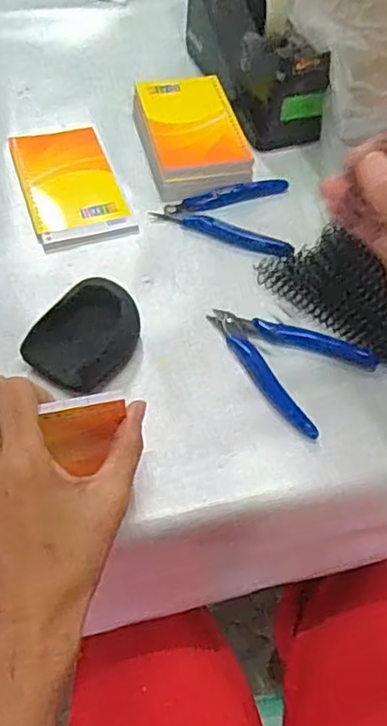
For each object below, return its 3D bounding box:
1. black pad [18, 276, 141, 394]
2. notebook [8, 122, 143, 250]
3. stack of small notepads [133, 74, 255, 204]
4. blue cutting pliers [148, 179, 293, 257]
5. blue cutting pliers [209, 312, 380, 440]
[{"bbox_3d":[-0.075,-0.020,0.454,0.057,0.031,0.082,26,58,14],"label":"black pad"},{"bbox_3d":[-0.108,-0.158,0.554,0.080,0.007,0.141,-17,58,-14],"label":"notebook"},{"bbox_3d":[-0.002,-0.210,0.582,0.084,0.031,0.134,-12,57,-11],"label":"stack of small notepads"},{"bbox_3d":[0.039,-0.135,0.548,0.116,0.014,0.078,22,57,12],"label":"blue cutting pliers"},{"bbox_3d":[0.064,-0.007,0.468,0.116,0.011,0.090,34,60,19],"label":"blue cutting pliers"}]

